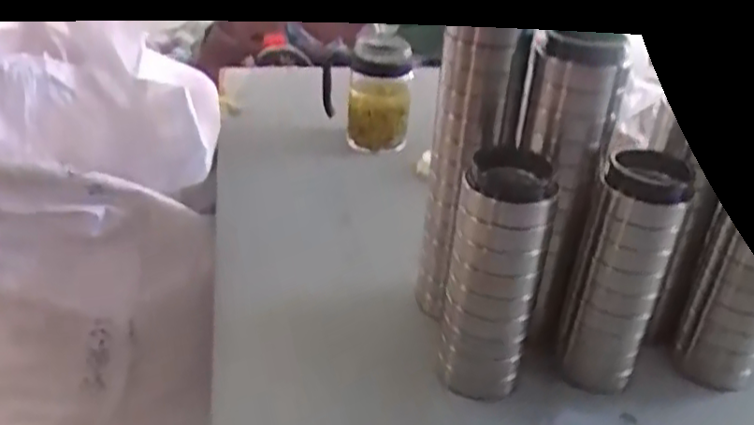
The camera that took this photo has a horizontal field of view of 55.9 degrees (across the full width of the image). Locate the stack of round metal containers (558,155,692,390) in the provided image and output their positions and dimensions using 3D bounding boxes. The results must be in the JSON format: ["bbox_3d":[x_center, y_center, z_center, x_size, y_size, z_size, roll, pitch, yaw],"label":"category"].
[{"bbox_3d":[0.189,0.050,0.554,0.064,0.190,0.060,21,34,27],"label":"stack of round metal containers"}]

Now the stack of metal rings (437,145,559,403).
[{"bbox_3d":[0.088,0.048,0.544,0.066,0.183,0.080,7,30,5],"label":"stack of metal rings"}]

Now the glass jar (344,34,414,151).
[{"bbox_3d":[0.003,-0.146,0.900,0.076,0.141,0.076,5,30,1],"label":"glass jar"}]

